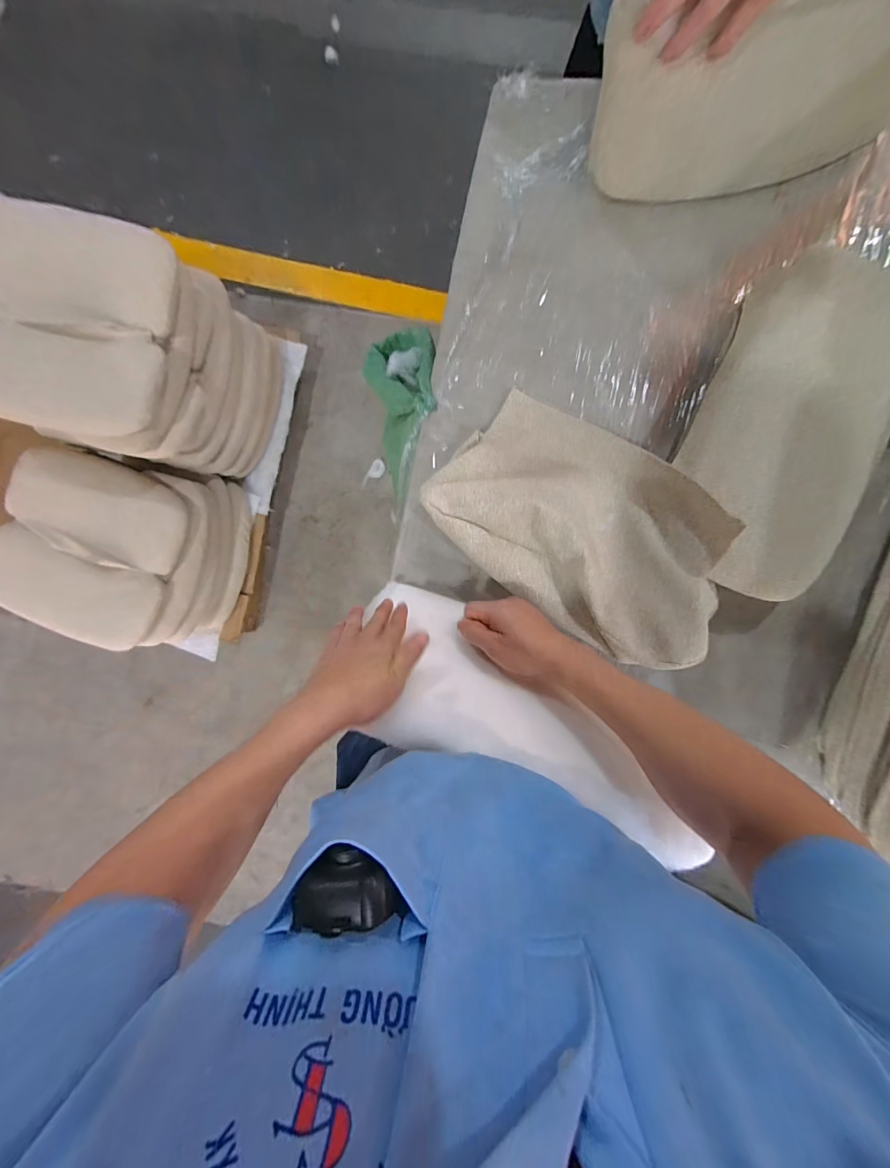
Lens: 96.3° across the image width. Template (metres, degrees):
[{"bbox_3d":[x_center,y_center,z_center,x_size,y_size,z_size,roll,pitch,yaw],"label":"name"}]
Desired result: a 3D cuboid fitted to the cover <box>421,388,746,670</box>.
[{"bbox_3d":[0.183,-0.076,0.525,0.390,0.109,0.250,40,92,1],"label":"cover"}]

